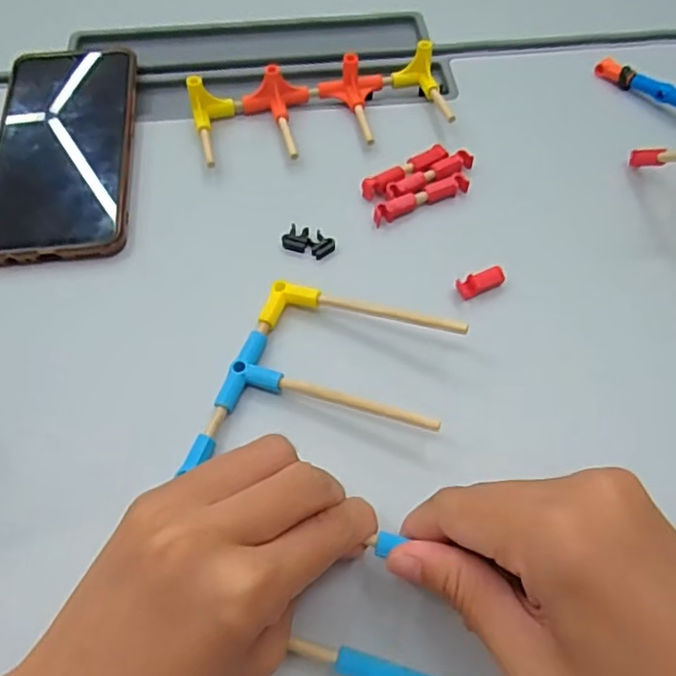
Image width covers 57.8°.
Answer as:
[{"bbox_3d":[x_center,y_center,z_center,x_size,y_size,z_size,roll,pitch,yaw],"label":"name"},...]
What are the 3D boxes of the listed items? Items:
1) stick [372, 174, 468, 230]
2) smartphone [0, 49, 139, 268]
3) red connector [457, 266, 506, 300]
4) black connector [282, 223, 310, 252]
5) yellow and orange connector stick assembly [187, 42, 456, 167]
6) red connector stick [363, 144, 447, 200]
[{"bbox_3d":[0.047,-0.078,0.339,0.059,0.010,0.008,-24,62,-14],"label":"stick"},{"bbox_3d":[-0.157,-0.112,0.353,0.074,0.012,0.163,-5,59,-4],"label":"smartphone"},{"bbox_3d":[0.073,-0.028,0.311,0.025,0.006,0.009,-20,61,-12],"label":"red connector"},{"bbox_3d":[-0.022,-0.054,0.328,0.013,0.004,0.016,11,63,6],"label":"black connector"},{"bbox_3d":[-0.009,-0.138,0.365,0.150,0.024,0.056,-13,60,-8],"label":"yellow and orange connector stick assembly"},{"bbox_3d":[0.039,-0.095,0.349,0.057,0.010,0.012,-30,64,-17],"label":"red connector stick"}]

